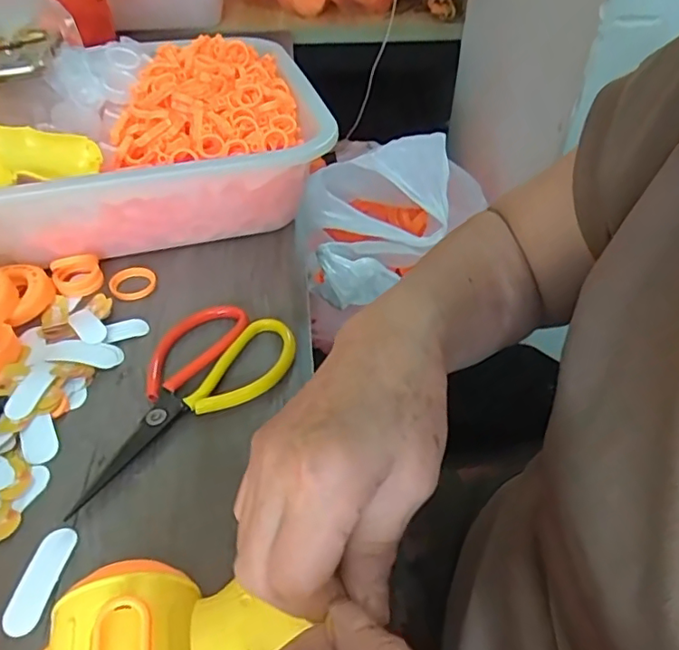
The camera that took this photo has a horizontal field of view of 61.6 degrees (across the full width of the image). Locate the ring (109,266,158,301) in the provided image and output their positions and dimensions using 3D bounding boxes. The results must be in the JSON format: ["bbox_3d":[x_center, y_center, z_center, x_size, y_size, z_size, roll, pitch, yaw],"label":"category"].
[{"bbox_3d":[-0.164,-0.034,0.454,0.035,0.006,0.035,0,43,0],"label":"ring"}]

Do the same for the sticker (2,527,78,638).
[{"bbox_3d":[-0.148,0.125,0.282,0.016,0.004,0.051,5,43,5],"label":"sticker"}]

